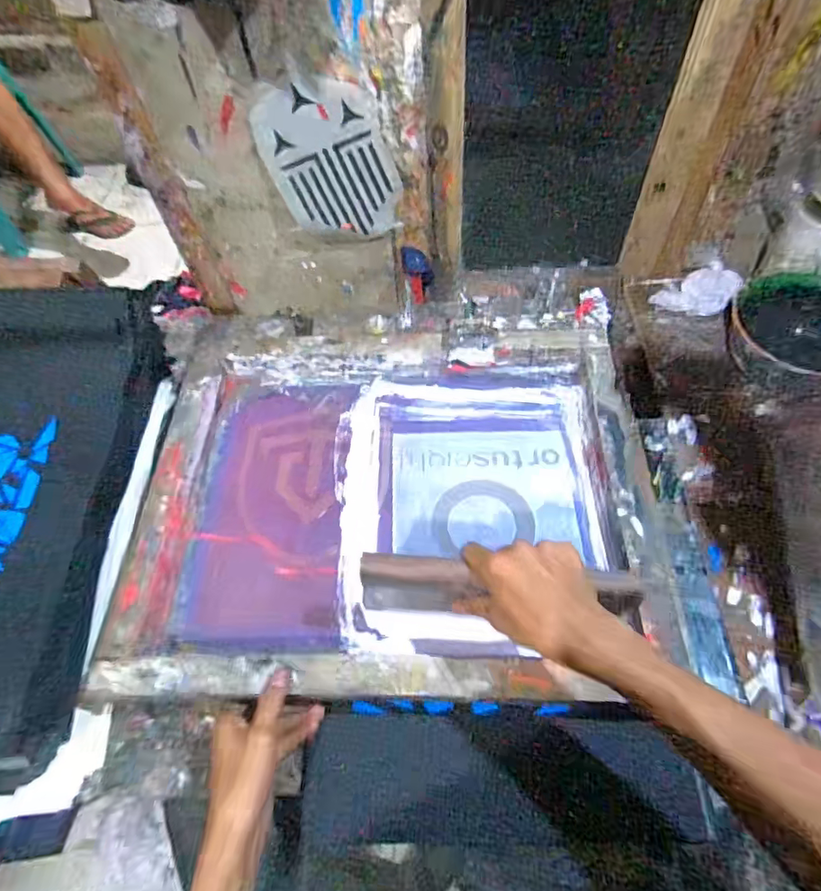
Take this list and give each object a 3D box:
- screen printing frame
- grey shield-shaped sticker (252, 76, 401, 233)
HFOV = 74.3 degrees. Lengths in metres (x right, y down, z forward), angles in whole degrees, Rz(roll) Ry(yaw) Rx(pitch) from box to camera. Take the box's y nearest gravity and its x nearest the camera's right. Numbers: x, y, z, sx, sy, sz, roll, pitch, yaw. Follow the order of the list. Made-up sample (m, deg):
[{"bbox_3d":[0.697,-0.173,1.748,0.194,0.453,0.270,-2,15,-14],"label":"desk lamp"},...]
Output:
[{"bbox_3d":[-0.009,0.027,0.662,0.593,0.062,0.528,1,57,5],"label":"screen printing frame"},{"bbox_3d":[-0.104,-0.375,0.725,0.153,0.214,0.008,-10,51,12],"label":"grey shield-shaped sticker"}]

